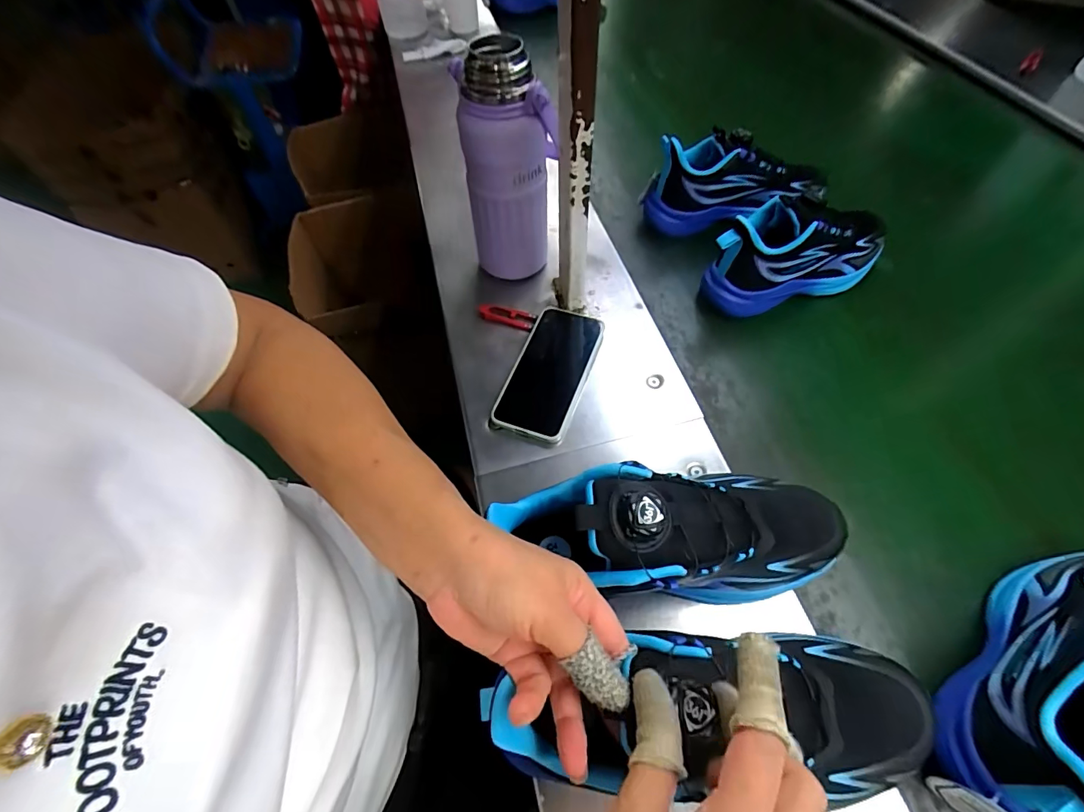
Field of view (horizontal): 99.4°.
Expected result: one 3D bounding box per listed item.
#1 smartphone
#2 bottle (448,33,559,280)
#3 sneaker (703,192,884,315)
[{"bbox_3d":[0.010,-0.039,0.490,0.076,0.016,0.159,17,59,13],"label":"smartphone"},{"bbox_3d":[-0.032,-0.239,0.494,0.099,0.236,0.069,-1,57,1],"label":"bottle"},{"bbox_3d":[0.304,-0.183,0.533,0.230,0.106,0.074,-17,58,-9],"label":"sneaker"}]

